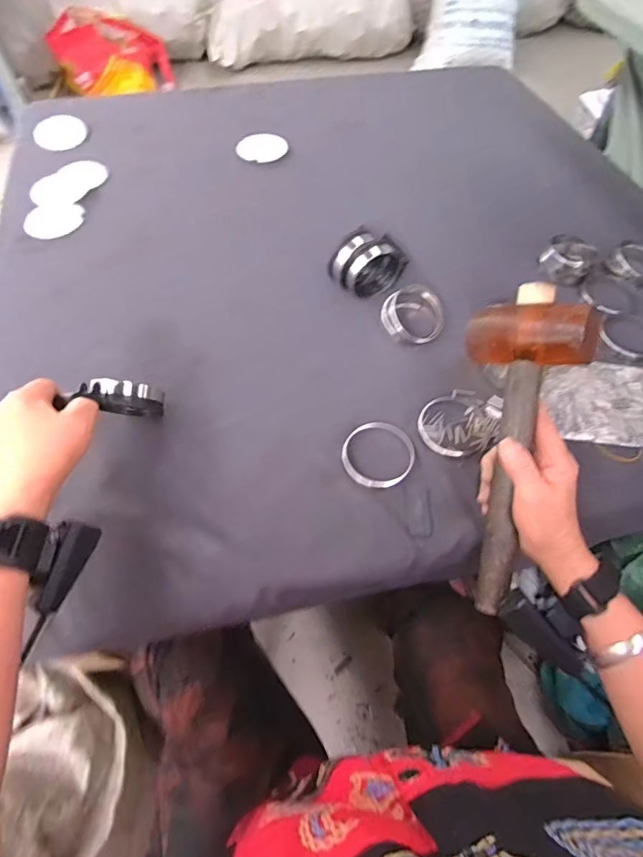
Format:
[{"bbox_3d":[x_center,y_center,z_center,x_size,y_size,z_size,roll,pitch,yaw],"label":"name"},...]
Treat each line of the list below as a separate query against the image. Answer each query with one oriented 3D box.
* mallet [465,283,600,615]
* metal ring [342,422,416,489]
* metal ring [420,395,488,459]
[{"bbox_3d":[0.176,0.018,0.415,0.100,0.052,0.282,8,96,35],"label":"mallet"},{"bbox_3d":[0.058,0.026,0.474,0.073,0.004,0.074,18,59,10],"label":"metal ring"},{"bbox_3d":[0.142,-0.007,0.495,0.072,0.010,0.081,17,59,9],"label":"metal ring"}]

